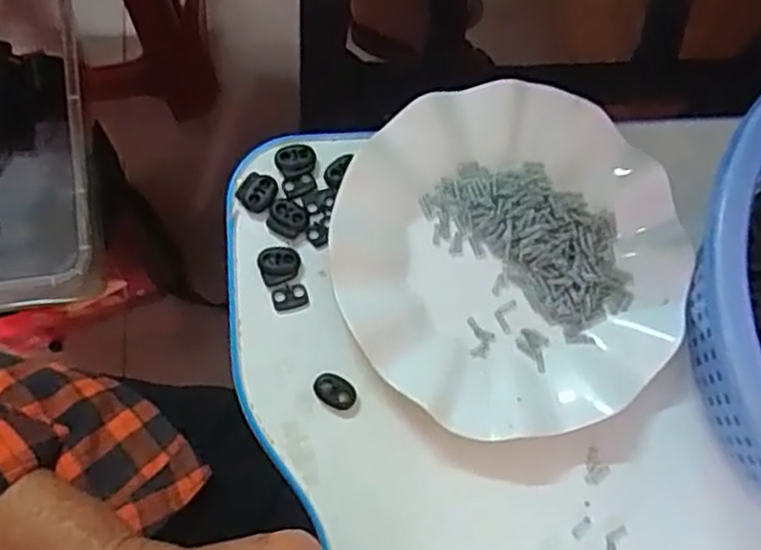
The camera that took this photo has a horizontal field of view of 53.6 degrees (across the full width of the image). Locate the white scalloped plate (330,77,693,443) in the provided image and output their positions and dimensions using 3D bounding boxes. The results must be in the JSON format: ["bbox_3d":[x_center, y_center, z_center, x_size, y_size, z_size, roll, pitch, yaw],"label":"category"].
[{"bbox_3d":[0.067,-0.012,0.394,0.178,0.025,0.176,1,75,-3],"label":"white scalloped plate"}]

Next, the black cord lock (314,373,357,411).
[{"bbox_3d":[-0.023,0.059,0.377,0.022,0.005,0.014,31,76,5],"label":"black cord lock"}]

